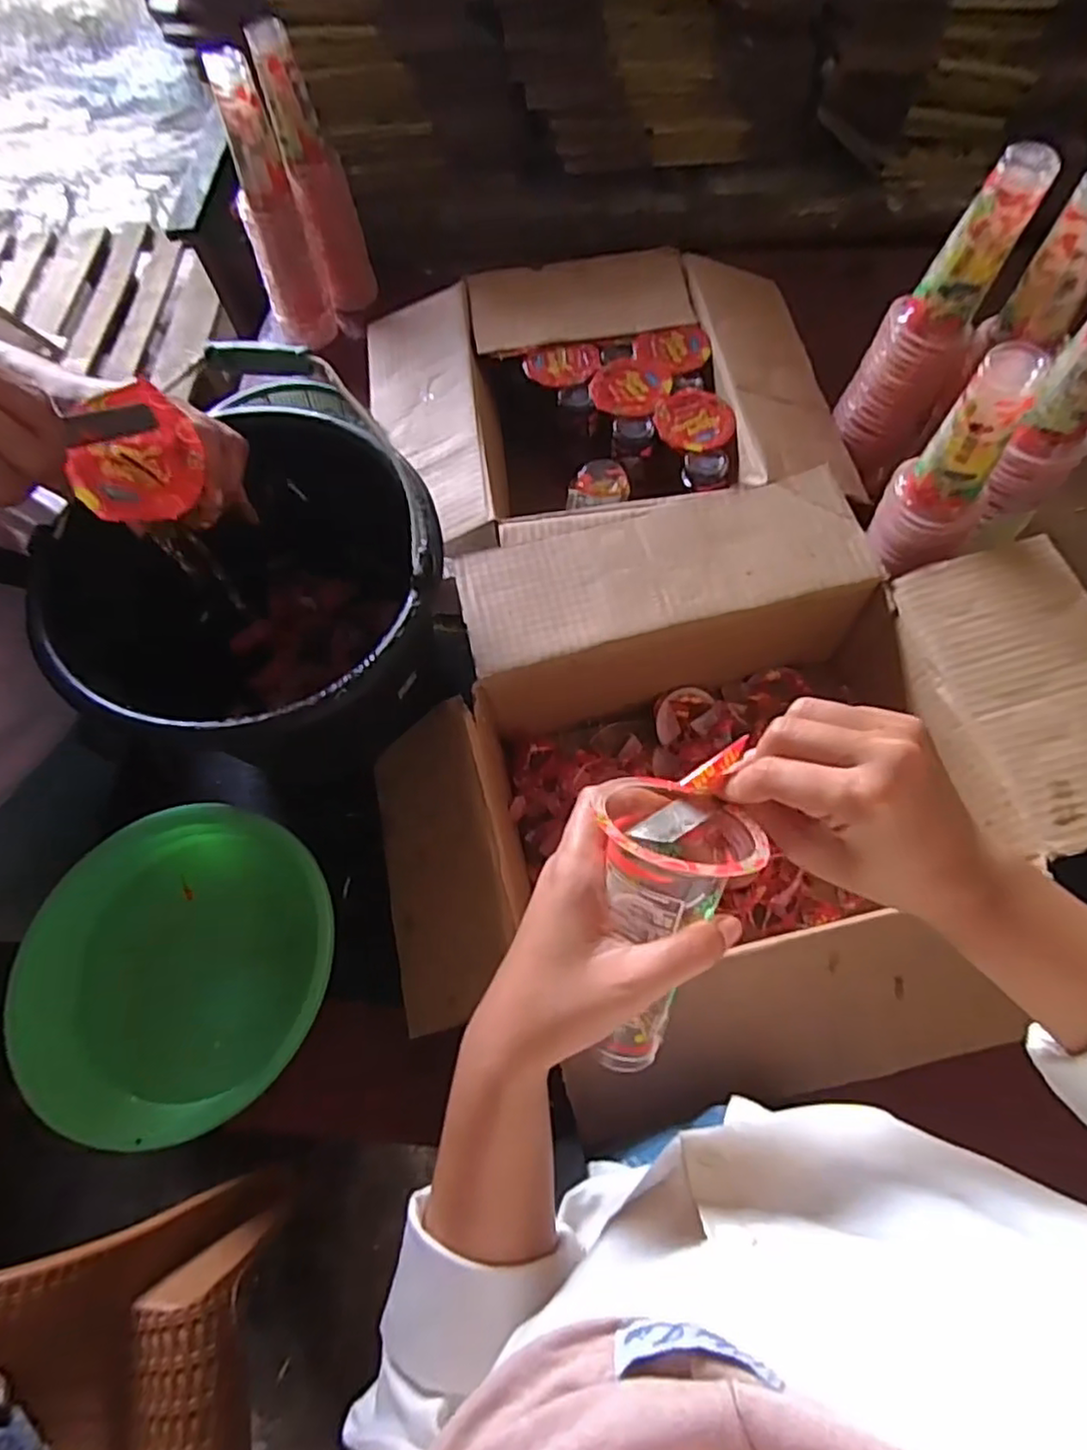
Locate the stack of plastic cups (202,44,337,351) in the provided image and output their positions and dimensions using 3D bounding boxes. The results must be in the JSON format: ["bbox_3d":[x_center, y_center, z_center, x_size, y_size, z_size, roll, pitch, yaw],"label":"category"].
[{"bbox_3d":[-0.314,-0.578,0.763,0.073,0.259,0.082,-22,68,-6],"label":"stack of plastic cups"}]

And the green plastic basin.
[{"bbox_3d":[-0.272,0.182,0.505,0.235,0.074,0.220,-1,67,3],"label":"green plastic basin"}]

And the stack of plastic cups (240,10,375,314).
[{"bbox_3d":[-0.259,-0.628,0.783,0.063,0.265,0.072,-13,67,-2],"label":"stack of plastic cups"}]

